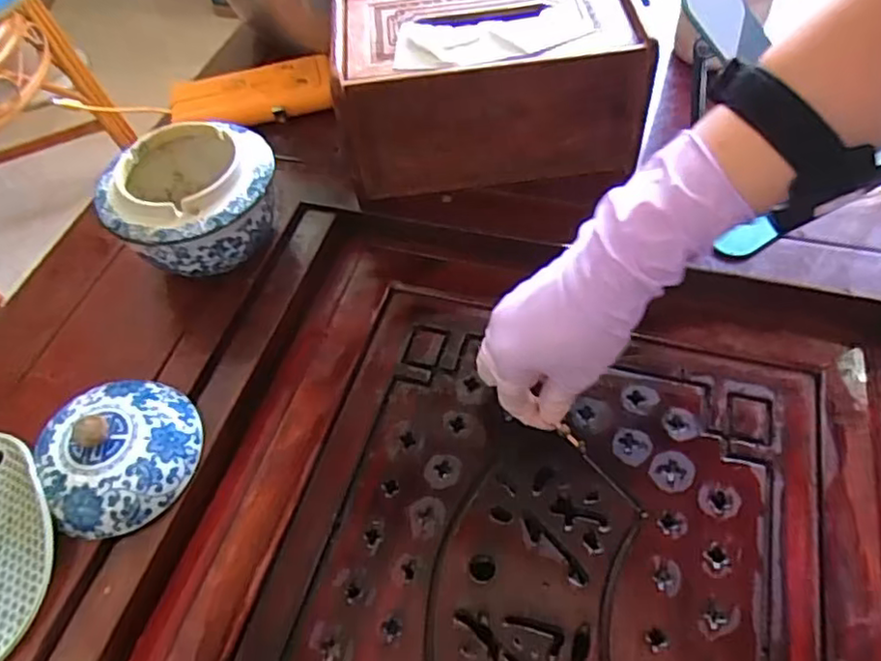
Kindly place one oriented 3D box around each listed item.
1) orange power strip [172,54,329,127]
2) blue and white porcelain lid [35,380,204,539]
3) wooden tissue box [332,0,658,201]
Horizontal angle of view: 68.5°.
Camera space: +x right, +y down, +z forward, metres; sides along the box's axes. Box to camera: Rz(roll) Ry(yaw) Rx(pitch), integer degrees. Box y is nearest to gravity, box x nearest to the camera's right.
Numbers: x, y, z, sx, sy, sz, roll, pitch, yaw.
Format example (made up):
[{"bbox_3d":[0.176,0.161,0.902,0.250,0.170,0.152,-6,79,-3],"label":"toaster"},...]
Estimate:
[{"bbox_3d":[-0.169,-0.213,0.580,0.141,0.021,0.061,-16,57,-8],"label":"orange power strip"},{"bbox_3d":[-0.192,0.066,0.382,0.087,0.035,0.091,-2,55,3],"label":"blue and white porcelain lid"},{"bbox_3d":[0.033,-0.198,0.503,0.211,0.102,0.126,-7,55,0],"label":"wooden tissue box"}]

